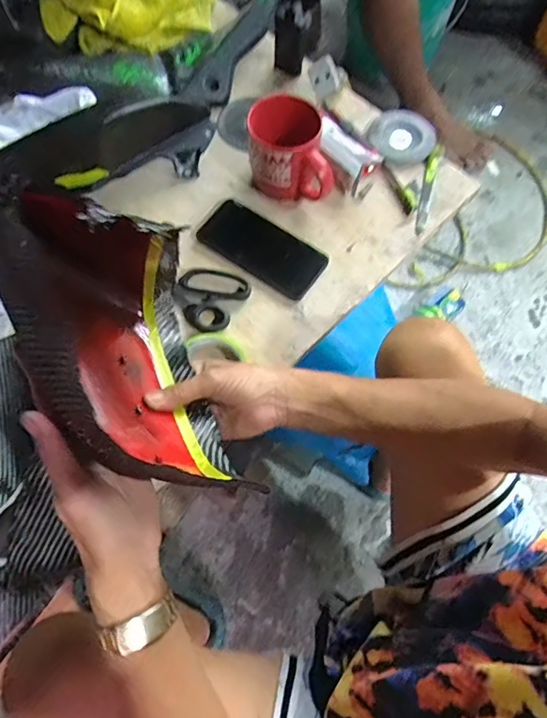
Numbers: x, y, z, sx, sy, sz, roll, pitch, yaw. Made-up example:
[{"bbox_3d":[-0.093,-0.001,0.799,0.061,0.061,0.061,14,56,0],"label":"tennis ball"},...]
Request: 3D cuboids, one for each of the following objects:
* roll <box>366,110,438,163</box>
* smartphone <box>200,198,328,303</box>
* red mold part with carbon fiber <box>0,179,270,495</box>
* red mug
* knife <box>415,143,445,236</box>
[{"bbox_3d":[0.185,-0.325,0.700,0.080,0.023,0.088,0,67,1],"label":"roll"},{"bbox_3d":[-0.014,-0.146,0.628,0.163,0.012,0.075,32,78,9],"label":"smartphone"},{"bbox_3d":[-0.117,-0.014,0.387,0.128,0.155,0.251,-27,69,-10],"label":"red mold part with carbon fiber"},{"bbox_3d":[0.019,-0.259,0.622,0.096,0.100,0.108,-8,67,-2],"label":"red mug"},{"bbox_3d":[0.215,-0.239,0.674,0.019,0.017,0.145,16,69,8],"label":"knife"}]

